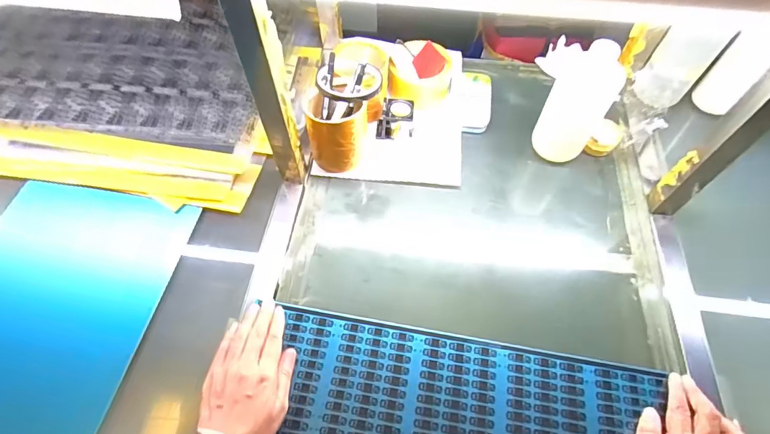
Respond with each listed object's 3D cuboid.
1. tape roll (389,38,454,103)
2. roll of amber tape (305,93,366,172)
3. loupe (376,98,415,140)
[{"bbox_3d":[0.056,-0.225,0.650,0.093,0.054,0.087,0,60,-1],"label":"tape roll"},{"bbox_3d":[-0.066,-0.113,0.560,0.076,0.097,0.065,17,61,9],"label":"roll of amber tape"},{"bbox_3d":[0.014,-0.144,0.605,0.052,0.046,0.042,2,60,0],"label":"loupe"}]

